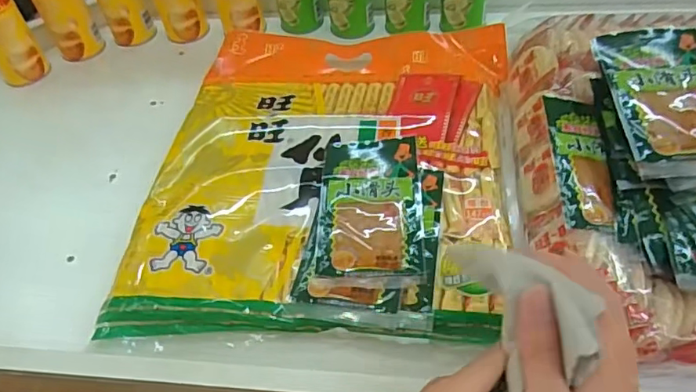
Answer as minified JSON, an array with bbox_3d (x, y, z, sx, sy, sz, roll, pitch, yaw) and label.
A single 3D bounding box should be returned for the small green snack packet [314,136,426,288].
[{"bbox_3d":[0.022,0.009,0.532,0.097,0.016,0.180,-2,48,4],"label":"small green snack packet"}]

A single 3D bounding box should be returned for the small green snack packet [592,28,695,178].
[{"bbox_3d":[0.295,-0.090,0.496,0.100,0.020,0.181,-1,48,5],"label":"small green snack packet"}]

